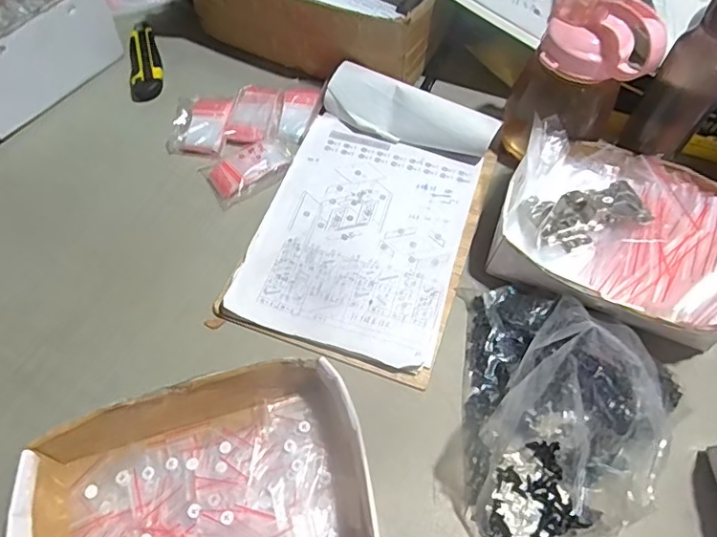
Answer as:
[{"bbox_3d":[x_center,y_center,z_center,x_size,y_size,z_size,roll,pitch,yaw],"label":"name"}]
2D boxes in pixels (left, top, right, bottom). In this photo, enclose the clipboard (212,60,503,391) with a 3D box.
[{"bbox_3d":[0.016,-0.064,0.577,0.223,0.052,0.327,19,61,7],"label":"clipboard"}]

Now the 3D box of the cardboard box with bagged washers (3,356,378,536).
[{"bbox_3d":[-0.124,0.180,0.420,0.259,0.058,0.170,-20,62,-13],"label":"cardboard box with bagged washers"}]

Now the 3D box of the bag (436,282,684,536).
[{"bbox_3d":[0.191,0.120,0.448,0.201,0.105,0.237,13,60,6],"label":"bag"}]

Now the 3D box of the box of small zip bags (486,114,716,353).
[{"bbox_3d":[0.276,-0.043,0.552,0.244,0.090,0.212,22,61,12],"label":"box of small zip bags"}]

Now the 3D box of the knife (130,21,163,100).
[{"bbox_3d":[-0.280,-0.277,0.703,0.040,0.015,0.144,-9,60,-7],"label":"knife"}]

